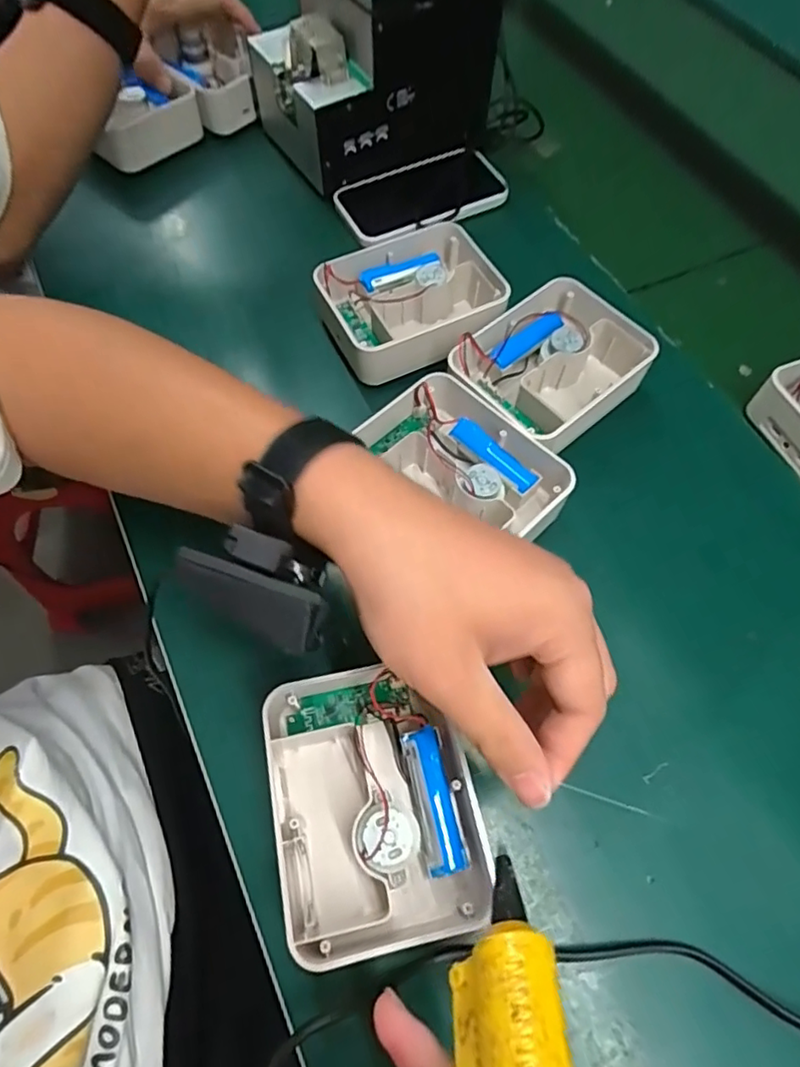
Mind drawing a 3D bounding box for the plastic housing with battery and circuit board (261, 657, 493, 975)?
[{"bbox_3d":[-0.015,0.139,0.305,0.104,0.044,0.127,-11,65,-5],"label":"plastic housing with battery and circuit board"}]

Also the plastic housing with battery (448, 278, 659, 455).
[{"bbox_3d":[0.109,-0.117,0.429,0.129,0.048,0.107,-42,71,-18],"label":"plastic housing with battery"}]

